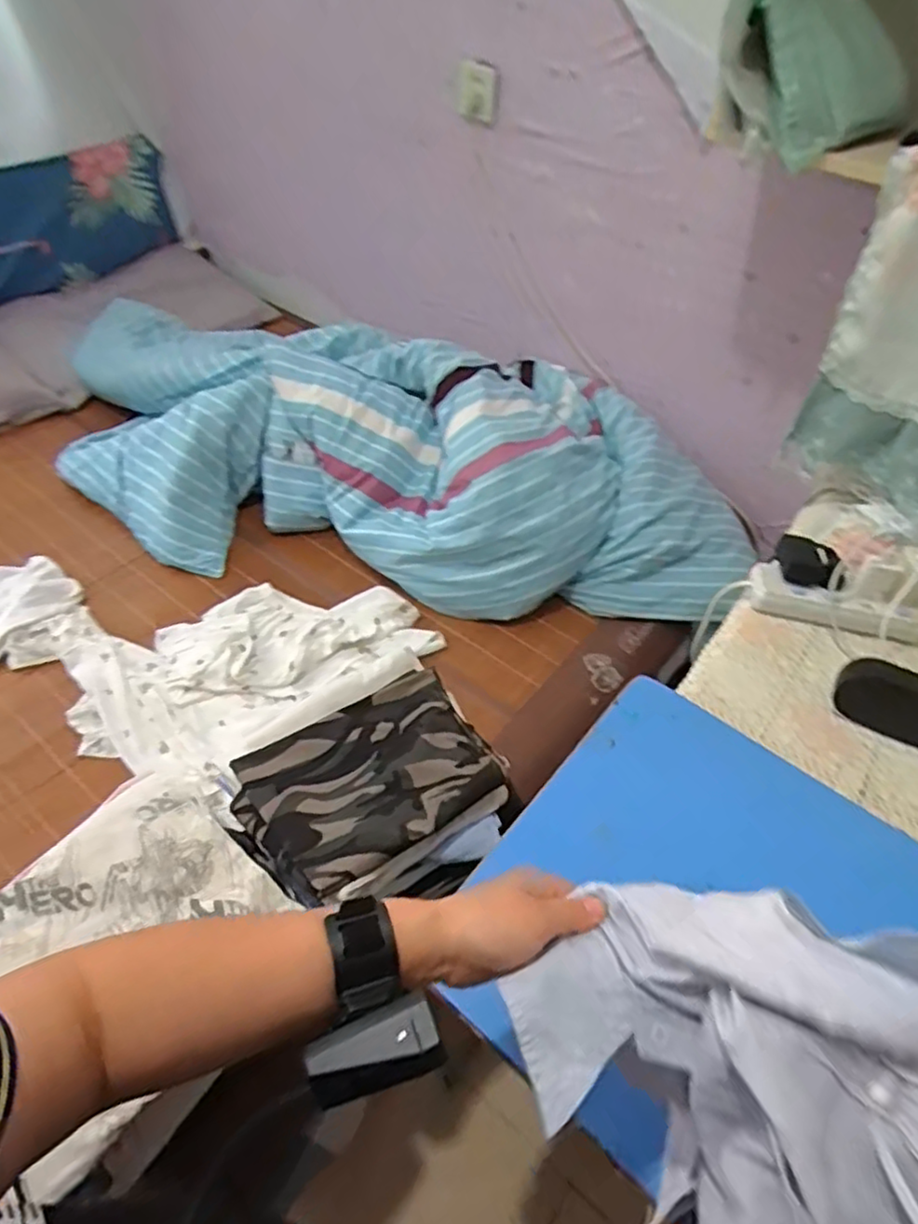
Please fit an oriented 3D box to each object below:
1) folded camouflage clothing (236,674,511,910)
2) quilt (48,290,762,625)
[{"bbox_3d":[-0.092,0.186,0.726,0.266,0.065,0.196,-26,55,-25],"label":"folded camouflage clothing"},{"bbox_3d":[-0.198,-0.363,1.397,1.561,0.288,0.668,16,49,9],"label":"quilt"}]

